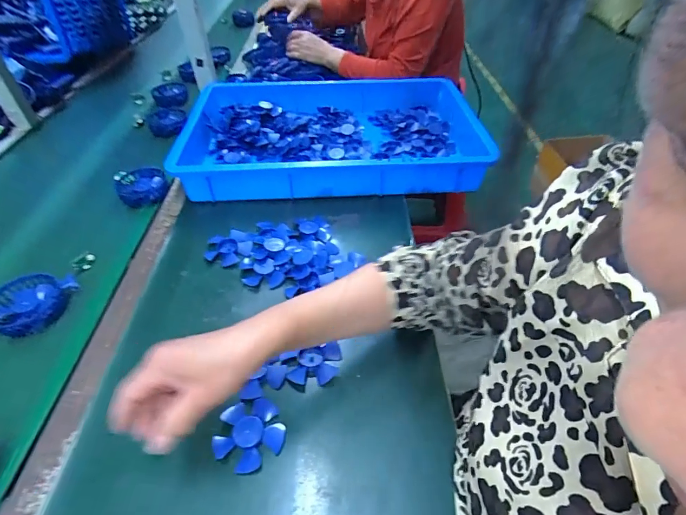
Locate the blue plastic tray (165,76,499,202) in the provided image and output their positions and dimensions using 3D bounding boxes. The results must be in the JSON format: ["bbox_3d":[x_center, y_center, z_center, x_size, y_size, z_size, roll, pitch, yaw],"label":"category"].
[{"bbox_3d":[-0.022,-0.261,0.807,0.548,0.076,0.381,-3,45,-2],"label":"blue plastic tray"}]

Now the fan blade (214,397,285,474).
[{"bbox_3d":[-0.098,0.184,0.404,0.069,0.010,0.067,0,45,0],"label":"fan blade"}]

